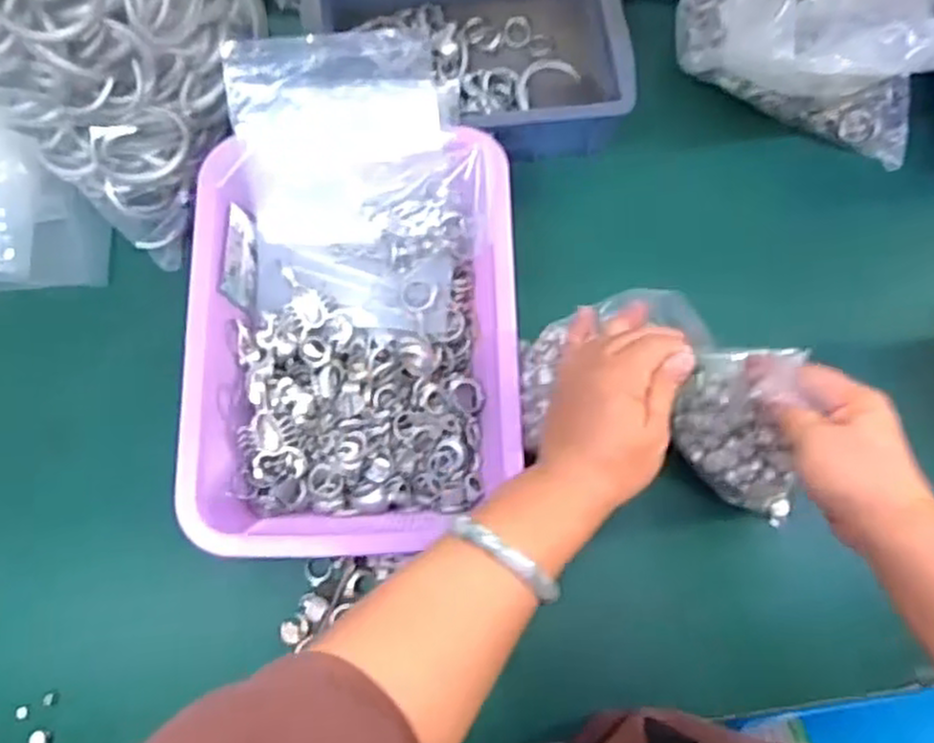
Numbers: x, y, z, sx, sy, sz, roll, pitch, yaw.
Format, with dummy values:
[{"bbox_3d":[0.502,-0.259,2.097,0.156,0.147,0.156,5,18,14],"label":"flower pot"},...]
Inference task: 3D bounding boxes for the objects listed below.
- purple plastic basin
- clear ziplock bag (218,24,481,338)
[{"bbox_3d":[-0.078,-0.029,0.542,0.224,0.065,0.310,-2,76,0],"label":"purple plastic basin"},{"bbox_3d":[-0.083,-0.138,0.550,0.180,0.067,0.210,-5,76,-1],"label":"clear ziplock bag"}]

